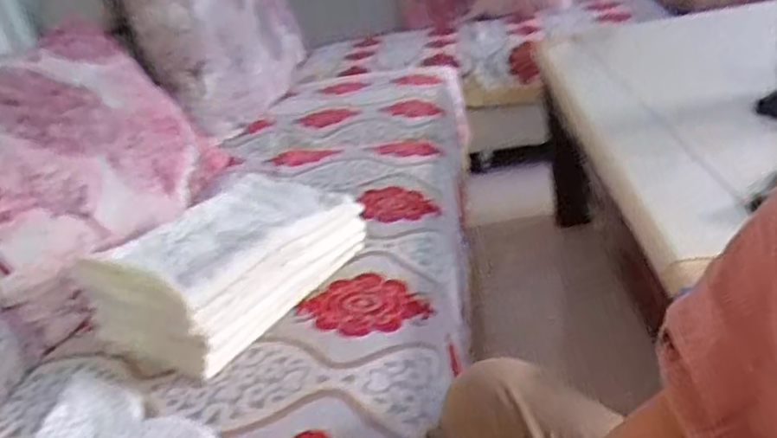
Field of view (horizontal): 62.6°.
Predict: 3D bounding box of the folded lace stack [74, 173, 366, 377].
[{"bbox_3d":[-0.194,0.054,0.830,0.184,0.122,0.334,7,27,33],"label":"folded lace stack"}]

